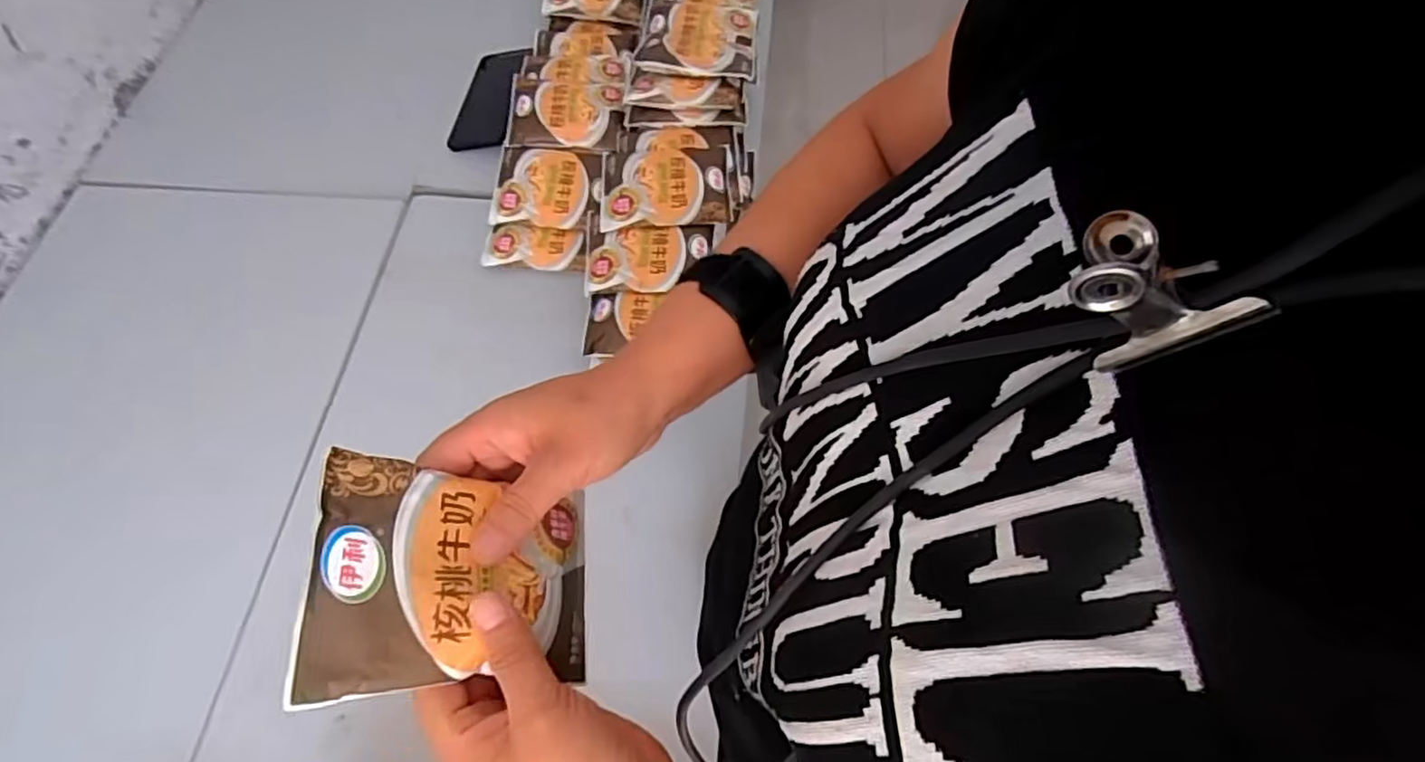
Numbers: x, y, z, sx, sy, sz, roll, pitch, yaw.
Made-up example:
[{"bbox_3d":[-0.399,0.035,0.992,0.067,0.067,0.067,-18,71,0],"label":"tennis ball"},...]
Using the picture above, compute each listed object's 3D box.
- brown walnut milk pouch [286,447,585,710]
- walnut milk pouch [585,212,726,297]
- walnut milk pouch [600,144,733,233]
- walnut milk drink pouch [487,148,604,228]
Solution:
[{"bbox_3d":[-0.109,0.087,0.305,0.128,0.016,0.094,18,57,-40],"label":"brown walnut milk pouch"},{"bbox_3d":[-0.059,-0.130,0.674,0.134,0.020,0.087,1,63,0],"label":"walnut milk pouch"},{"bbox_3d":[-0.049,-0.207,0.695,0.130,0.021,0.108,-3,63,-2],"label":"walnut milk pouch"},{"bbox_3d":[-0.176,-0.215,0.736,0.113,0.024,0.097,5,63,3],"label":"walnut milk drink pouch"}]

